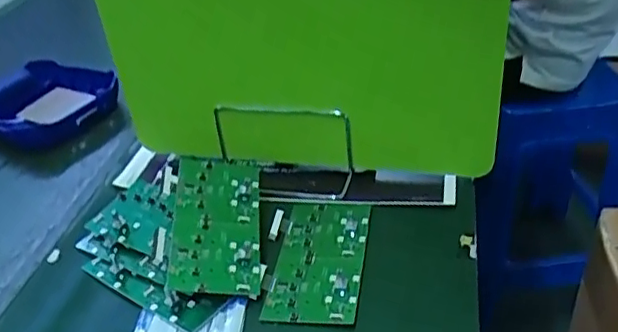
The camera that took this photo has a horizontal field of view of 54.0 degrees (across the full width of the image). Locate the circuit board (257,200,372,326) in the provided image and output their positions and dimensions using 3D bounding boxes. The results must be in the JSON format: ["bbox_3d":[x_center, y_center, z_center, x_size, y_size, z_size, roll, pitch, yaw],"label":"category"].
[{"bbox_3d":[0.004,0.081,0.560,0.092,0.012,0.153,2,35,12],"label":"circuit board"}]

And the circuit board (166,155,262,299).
[{"bbox_3d":[-0.087,0.051,0.576,0.080,0.014,0.162,4,44,-9],"label":"circuit board"}]

